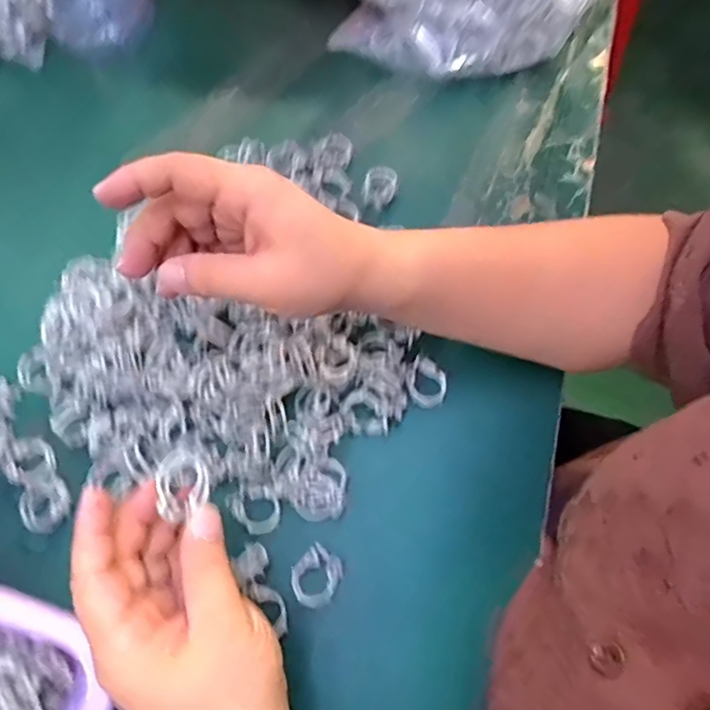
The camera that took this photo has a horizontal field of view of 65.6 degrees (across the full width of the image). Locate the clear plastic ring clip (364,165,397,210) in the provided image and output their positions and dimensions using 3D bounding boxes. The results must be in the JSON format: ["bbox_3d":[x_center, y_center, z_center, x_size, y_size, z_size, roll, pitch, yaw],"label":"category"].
[{"bbox_3d":[0.019,-0.130,0.425,0.024,0.007,0.037,8,68,6],"label":"clear plastic ring clip"}]

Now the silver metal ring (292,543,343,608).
[{"bbox_3d":[-0.022,0.128,0.317,0.026,0.005,0.031,30,71,14],"label":"silver metal ring"}]

